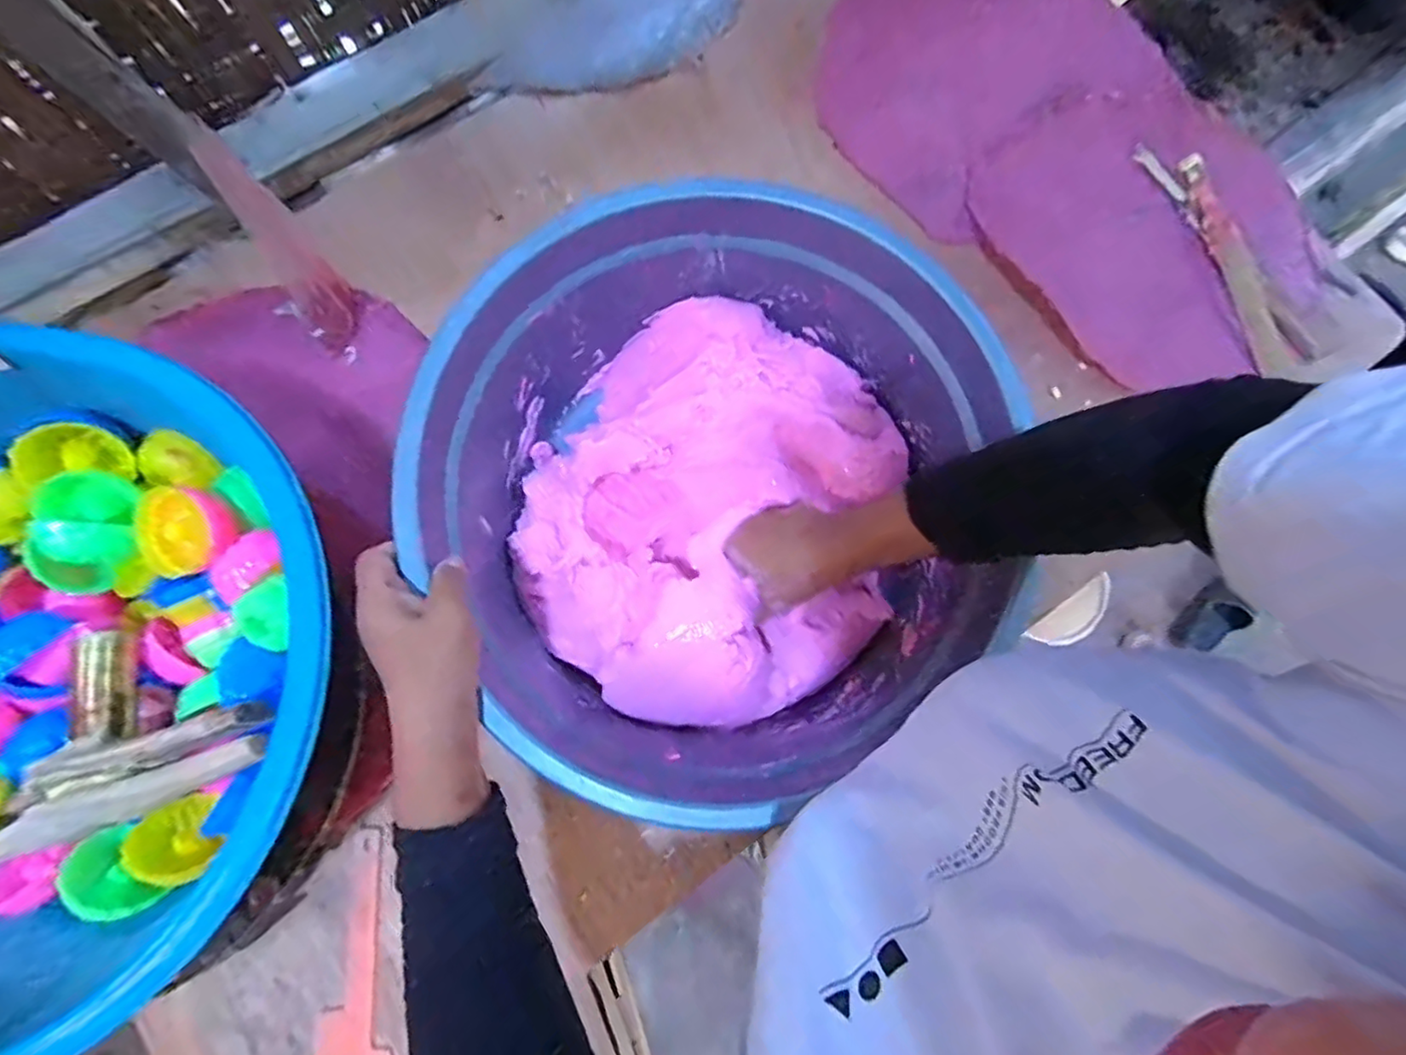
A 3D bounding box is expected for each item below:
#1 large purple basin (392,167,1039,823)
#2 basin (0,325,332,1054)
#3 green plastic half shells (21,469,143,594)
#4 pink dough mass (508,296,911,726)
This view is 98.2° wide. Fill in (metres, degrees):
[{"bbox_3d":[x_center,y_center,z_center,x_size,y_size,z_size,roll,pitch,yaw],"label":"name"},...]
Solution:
[{"bbox_3d":[0.011,-0.027,0.463,0.384,0.152,0.386,0,79,-1],"label":"large purple basin"},{"bbox_3d":[-0.440,0.091,0.398,0.384,0.122,0.415,0,79,-1],"label":"basin"},{"bbox_3d":[-0.440,0.004,0.433,0.080,0.056,0.062,-25,81,-6],"label":"green plastic half shells"},{"bbox_3d":[0.010,-0.015,0.486,0.300,0.104,0.311,0,79,-1],"label":"pink dough mass"}]

